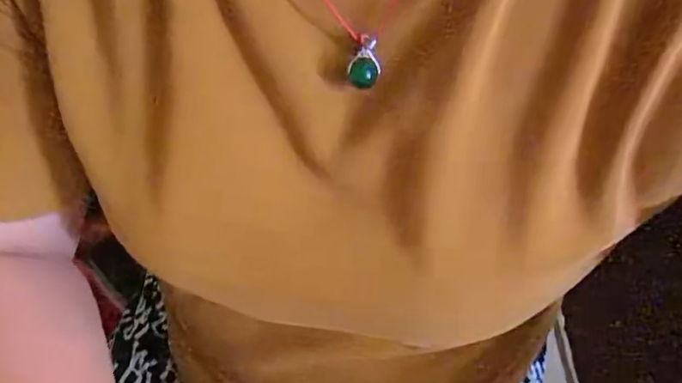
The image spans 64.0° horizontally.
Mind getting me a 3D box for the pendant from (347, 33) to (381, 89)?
[{"bbox_3d":[0.008,-0.046,0.194,0.012,0.018,0.004,1,22,14],"label":"pendant"}]

